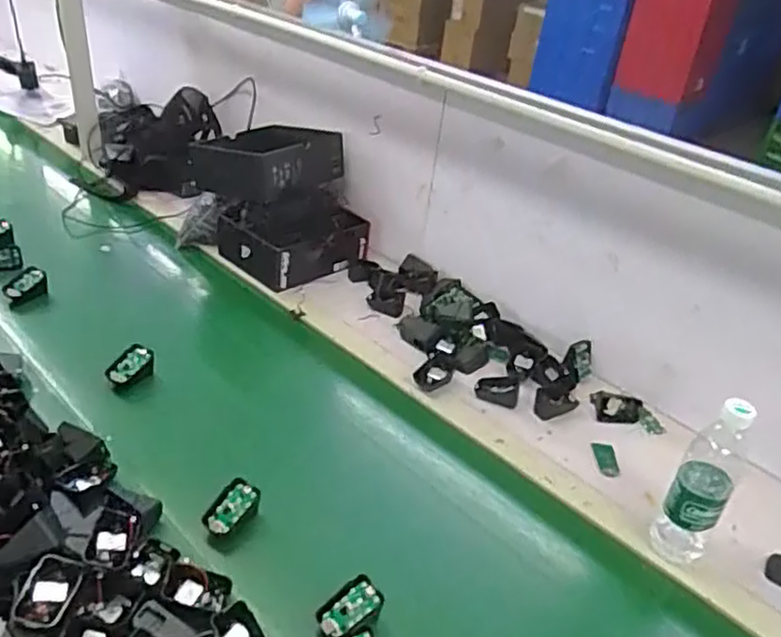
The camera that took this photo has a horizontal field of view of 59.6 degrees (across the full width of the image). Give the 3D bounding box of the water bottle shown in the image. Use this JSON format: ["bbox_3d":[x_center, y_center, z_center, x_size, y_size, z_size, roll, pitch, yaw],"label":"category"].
[{"bbox_3d":[0.362,0.196,0.796,0.063,0.231,0.058,23,37,26],"label":"water bottle"}]

